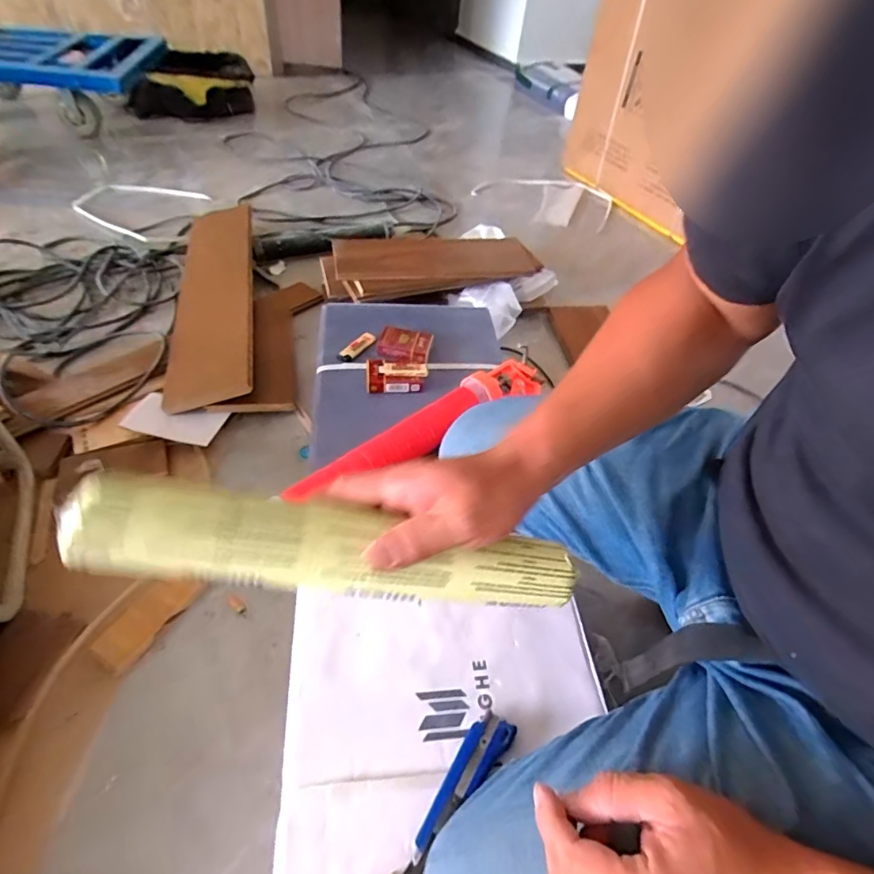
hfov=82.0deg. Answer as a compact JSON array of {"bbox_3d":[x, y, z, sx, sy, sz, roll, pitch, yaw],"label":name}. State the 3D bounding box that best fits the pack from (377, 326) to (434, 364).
[{"bbox_3d":[-0.055,-0.159,0.862,0.089,0.020,0.066,8,46,0],"label":"pack"}]

